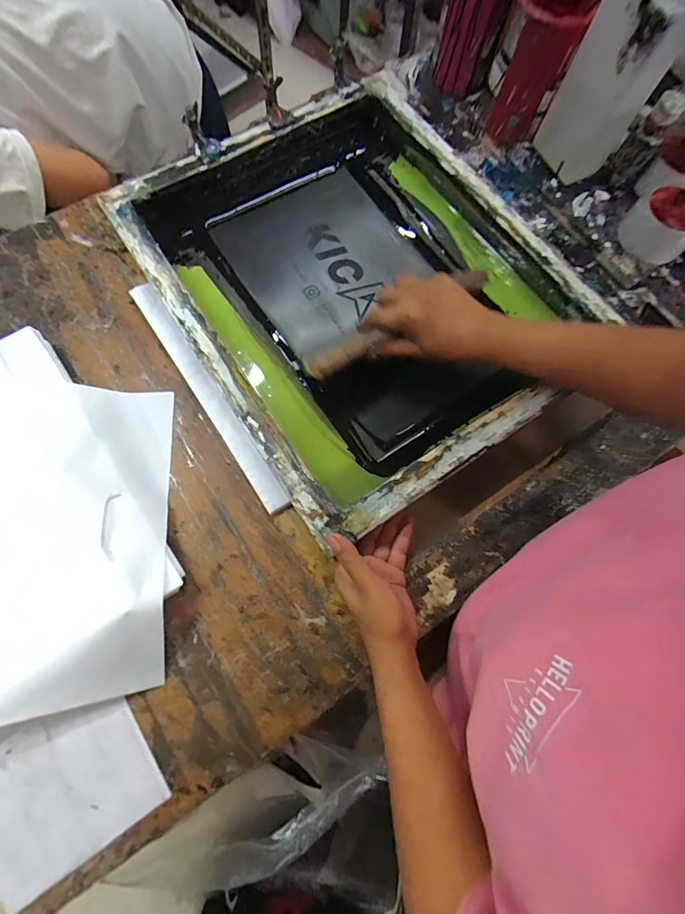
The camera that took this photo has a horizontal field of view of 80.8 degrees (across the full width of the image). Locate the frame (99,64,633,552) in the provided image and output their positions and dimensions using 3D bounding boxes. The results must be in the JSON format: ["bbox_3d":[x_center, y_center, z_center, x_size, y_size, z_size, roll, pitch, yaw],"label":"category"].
[{"bbox_3d":[0.021,-0.234,0.535,0.465,0.062,0.551,-33,76,-11],"label":"frame"}]

